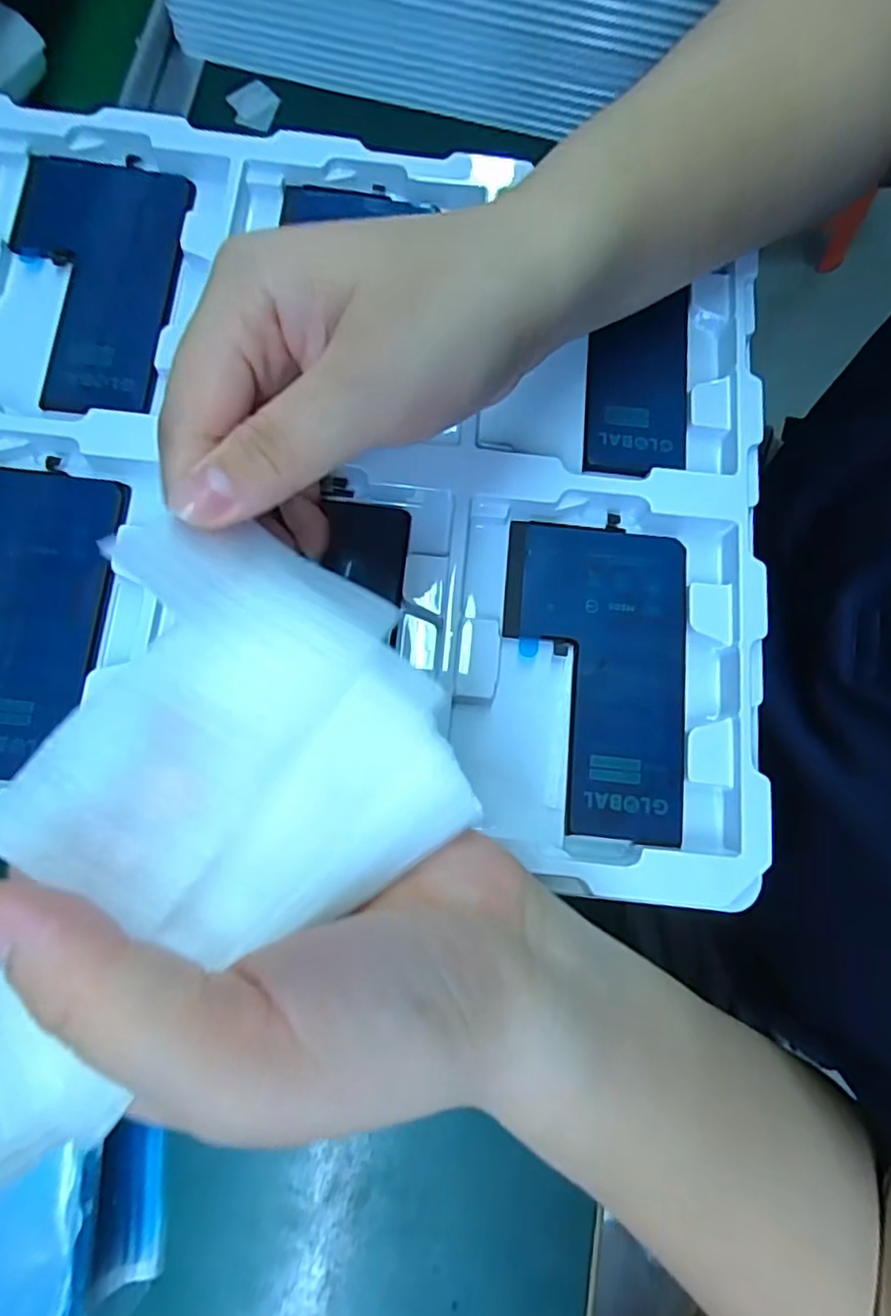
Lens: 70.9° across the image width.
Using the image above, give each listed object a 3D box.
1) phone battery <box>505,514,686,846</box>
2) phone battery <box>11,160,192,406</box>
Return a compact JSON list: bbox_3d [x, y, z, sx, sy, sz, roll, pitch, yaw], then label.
[{"bbox_3d":[0.052,0.004,0.219,0.062,0.006,0.111,4,78,1],"label":"phone battery"},{"bbox_3d":[-0.141,-0.148,0.246,0.068,0.006,0.112,5,78,1],"label":"phone battery"}]

